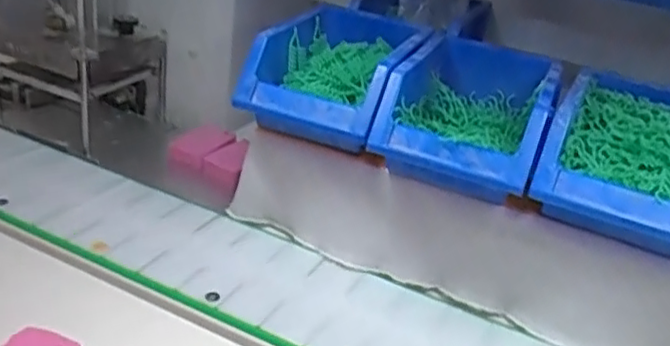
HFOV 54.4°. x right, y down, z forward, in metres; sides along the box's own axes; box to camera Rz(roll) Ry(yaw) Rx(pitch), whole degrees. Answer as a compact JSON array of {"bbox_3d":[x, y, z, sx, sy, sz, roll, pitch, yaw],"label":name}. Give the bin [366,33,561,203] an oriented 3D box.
[{"bbox_3d":[0.122,-0.057,0.569,0.127,0.074,0.206,17,29,18],"label":"bin"}]

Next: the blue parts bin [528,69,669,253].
[{"bbox_3d":[0.236,-0.016,0.516,0.125,0.070,0.173,18,29,20],"label":"blue parts bin"}]

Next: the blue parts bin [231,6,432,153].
[{"bbox_3d":[0.012,-0.098,0.618,0.125,0.076,0.211,16,29,17],"label":"blue parts bin"}]

